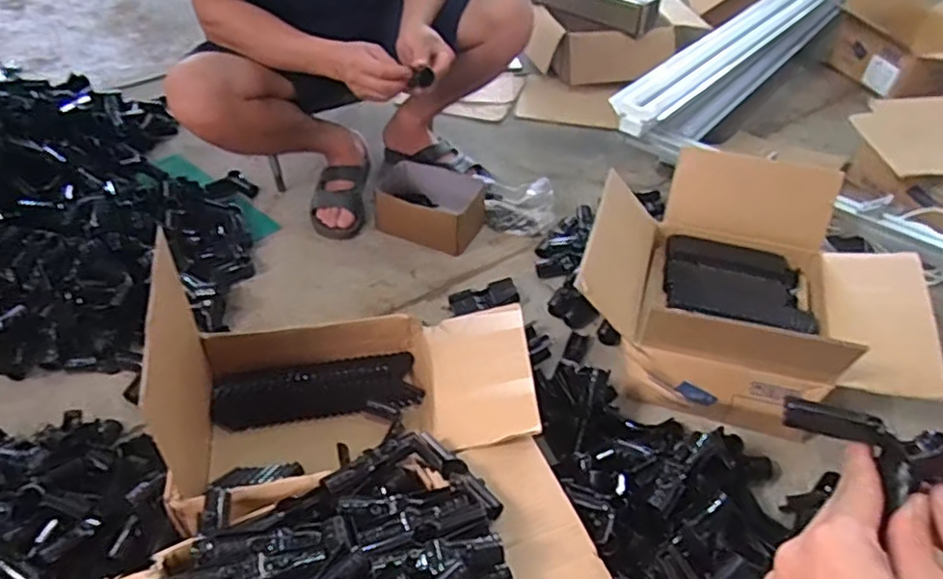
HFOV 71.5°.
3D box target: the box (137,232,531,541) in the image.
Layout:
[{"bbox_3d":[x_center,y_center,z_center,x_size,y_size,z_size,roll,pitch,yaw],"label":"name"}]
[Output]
[{"bbox_3d":[-0.147,0.121,0.864,0.453,0.311,0.284,-8,45,-11],"label":"box"}]

